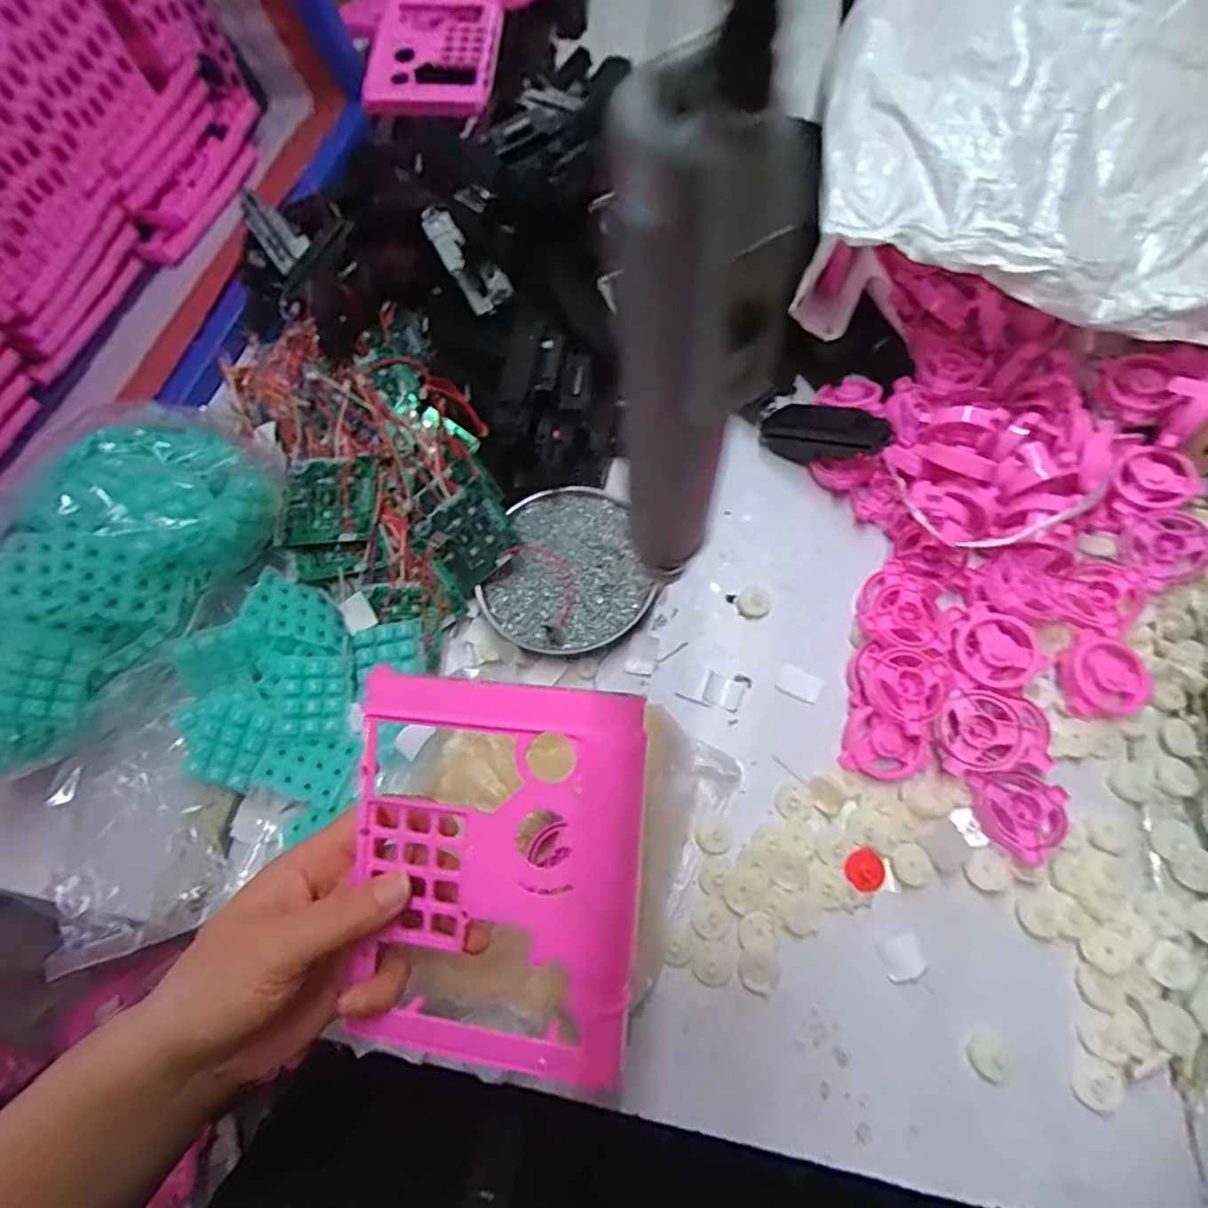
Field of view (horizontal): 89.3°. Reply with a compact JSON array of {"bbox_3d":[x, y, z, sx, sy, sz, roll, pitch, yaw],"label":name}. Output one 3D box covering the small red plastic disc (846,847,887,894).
[{"bbox_3d":[0.159,0.162,0.371,0.022,0.004,0.023,-3,67,6],"label":"small red plastic disc"}]

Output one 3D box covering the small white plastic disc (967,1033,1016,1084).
[{"bbox_3d":[0.210,0.245,0.330,0.024,0.004,0.021,37,76,20],"label":"small white plastic disc"}]

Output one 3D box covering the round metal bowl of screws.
[{"bbox_3d":[-0.034,-0.028,0.460,0.121,0.019,0.128,-3,67,6],"label":"round metal bowl of screws"}]

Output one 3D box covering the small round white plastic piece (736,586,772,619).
[{"bbox_3d":[0.111,-0.002,0.450,0.024,0.012,0.022,7,68,10],"label":"small round white plastic piece"}]

